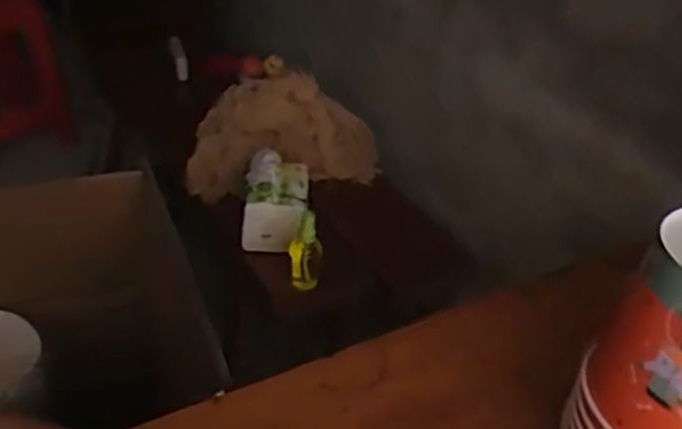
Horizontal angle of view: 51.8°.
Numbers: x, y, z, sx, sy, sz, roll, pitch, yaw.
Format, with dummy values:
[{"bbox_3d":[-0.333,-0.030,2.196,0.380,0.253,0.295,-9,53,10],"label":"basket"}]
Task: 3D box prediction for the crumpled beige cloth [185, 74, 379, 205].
[{"bbox_3d":[-0.100,-0.142,1.260,0.353,0.167,0.143,-7,36,-19],"label":"crumpled beige cloth"}]

